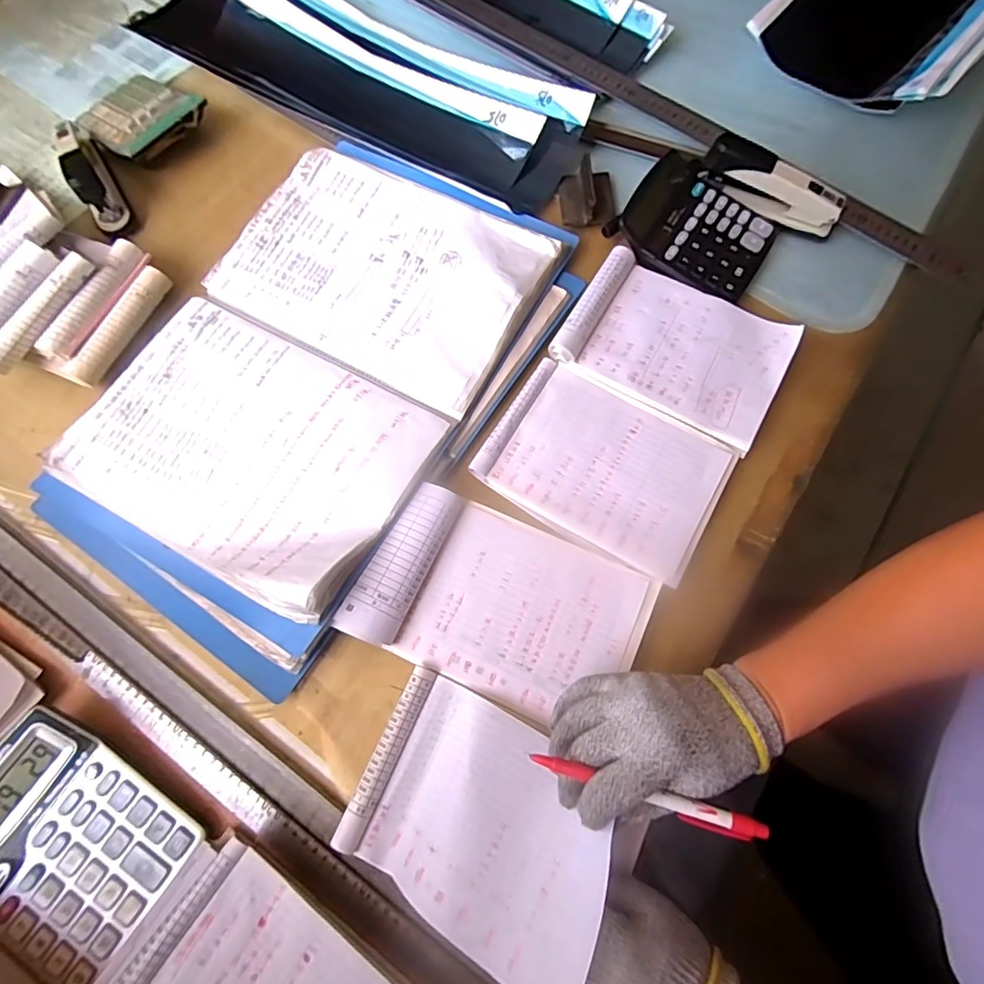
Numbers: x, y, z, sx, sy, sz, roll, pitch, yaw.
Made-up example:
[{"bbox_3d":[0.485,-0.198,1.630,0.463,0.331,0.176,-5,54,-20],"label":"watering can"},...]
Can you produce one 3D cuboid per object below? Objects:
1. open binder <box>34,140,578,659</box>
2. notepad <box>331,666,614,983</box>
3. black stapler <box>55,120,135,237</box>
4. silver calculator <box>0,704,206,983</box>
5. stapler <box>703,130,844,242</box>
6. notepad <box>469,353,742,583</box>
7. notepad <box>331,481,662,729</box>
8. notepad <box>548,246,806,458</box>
[{"bbox_3d":[-0.164,-0.133,0.495,0.310,0.053,0.473,28,76,10],"label":"open binder"},{"bbox_3d":[-0.012,0.222,0.351,0.169,0.067,0.137,22,75,8],"label":"notepad"},{"bbox_3d":[-0.448,-0.356,0.574,0.032,0.066,0.140,-27,74,-6],"label":"black stapler"},{"bbox_3d":[-0.327,0.266,0.386,0.169,0.030,0.133,34,77,11],"label":"silver calculator"},{"bbox_3d":[0.286,-0.312,0.529,0.141,0.058,0.029,26,76,10],"label":"stapler"},{"bbox_3d":[0.101,-0.027,0.460,0.199,0.010,0.143,31,77,11],"label":"notepad"},{"bbox_3d":[0.009,0.091,0.423,0.221,0.033,0.140,23,75,9],"label":"notepad"},{"bbox_3d":[0.175,-0.139,0.490,0.197,0.029,0.134,30,76,10],"label":"notepad"}]

